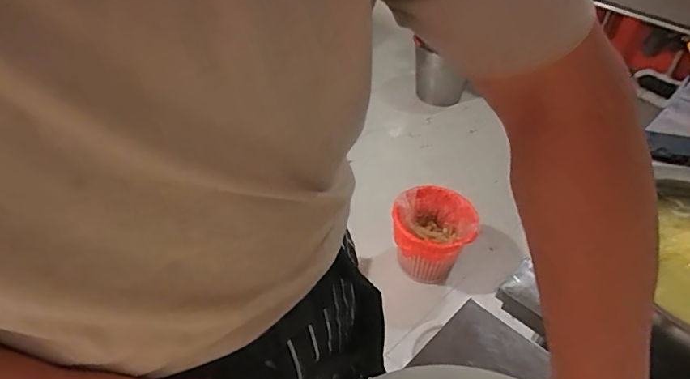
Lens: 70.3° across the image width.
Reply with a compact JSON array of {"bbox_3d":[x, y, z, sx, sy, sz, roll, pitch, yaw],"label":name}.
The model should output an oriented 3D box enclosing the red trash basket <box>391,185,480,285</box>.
[{"bbox_3d":[0.278,0.158,1.590,0.262,0.233,0.258,14,44,11],"label":"red trash basket"}]

